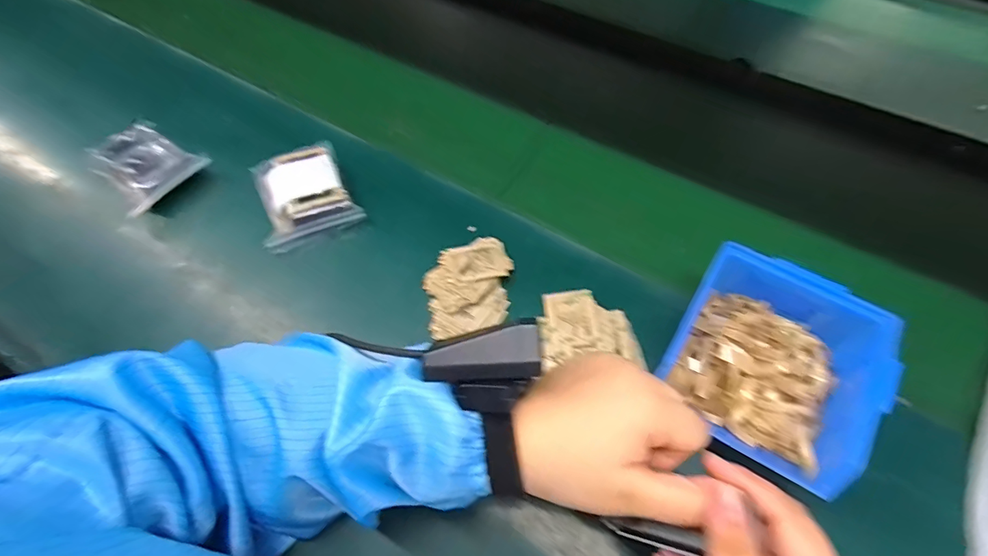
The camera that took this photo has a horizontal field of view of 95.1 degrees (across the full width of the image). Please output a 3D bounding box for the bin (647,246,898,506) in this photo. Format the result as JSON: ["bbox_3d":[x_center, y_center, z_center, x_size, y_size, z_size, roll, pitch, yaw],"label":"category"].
[{"bbox_3d":[0.194,0.057,0.324,0.123,0.064,0.134,30,64,17],"label":"bin"}]

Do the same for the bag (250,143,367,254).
[{"bbox_3d":[-0.187,-0.083,0.446,0.090,0.037,0.103,-21,61,-11],"label":"bag"}]

